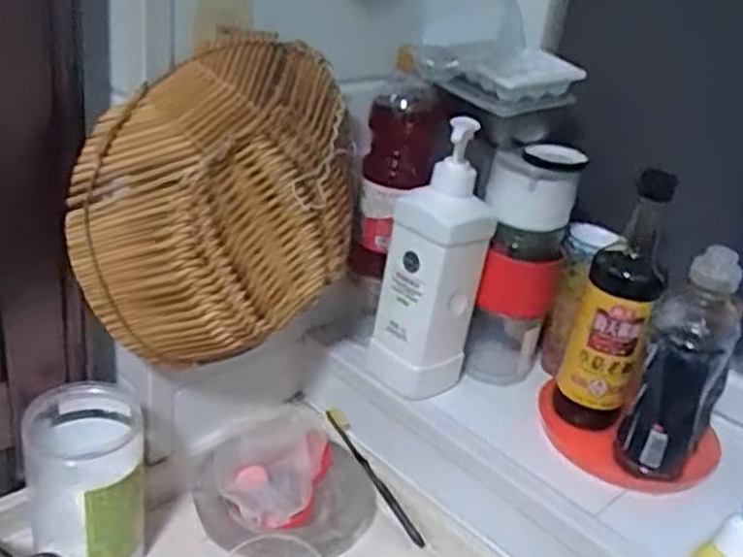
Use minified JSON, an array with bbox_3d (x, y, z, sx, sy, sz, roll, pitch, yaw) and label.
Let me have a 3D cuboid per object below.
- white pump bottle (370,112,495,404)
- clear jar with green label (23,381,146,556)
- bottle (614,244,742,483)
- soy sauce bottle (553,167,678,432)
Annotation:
[{"bbox_3d":[0.059,-0.018,0.769,0.081,0.274,0.080,27,32,34],"label":"white pump bottle"},{"bbox_3d":[-0.259,0.192,0.696,0.098,0.156,0.099,-3,29,-21],"label":"clear jar with green label"},{"bbox_3d":[0.288,0.078,0.703,0.071,0.220,0.072,21,29,24],"label":"bottle"},{"bbox_3d":[0.241,0.029,0.752,0.067,0.275,0.054,16,28,16],"label":"soy sauce bottle"}]

